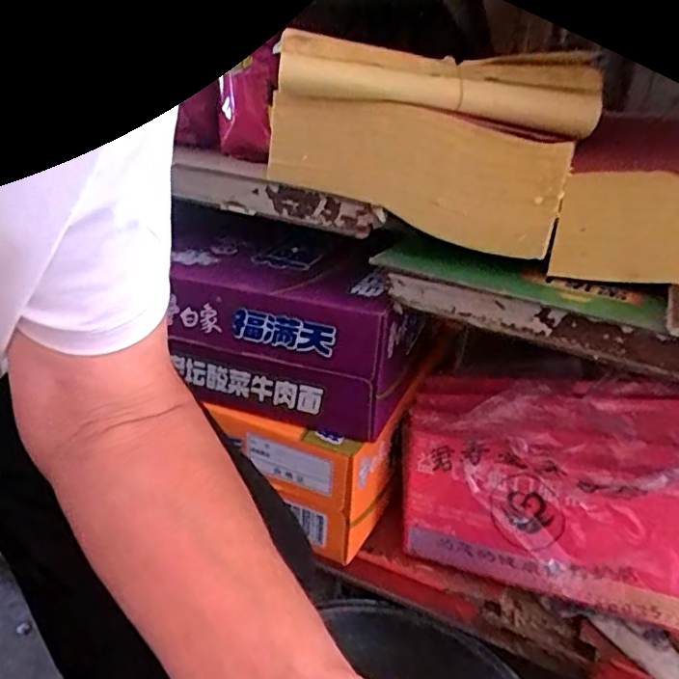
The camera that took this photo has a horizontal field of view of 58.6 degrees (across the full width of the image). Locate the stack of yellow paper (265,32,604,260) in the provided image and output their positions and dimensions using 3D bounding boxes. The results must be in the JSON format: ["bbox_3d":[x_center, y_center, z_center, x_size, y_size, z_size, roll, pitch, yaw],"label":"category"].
[{"bbox_3d":[0.073,-0.177,0.559,0.272,0.161,0.069,8,26,8],"label":"stack of yellow paper"}]

